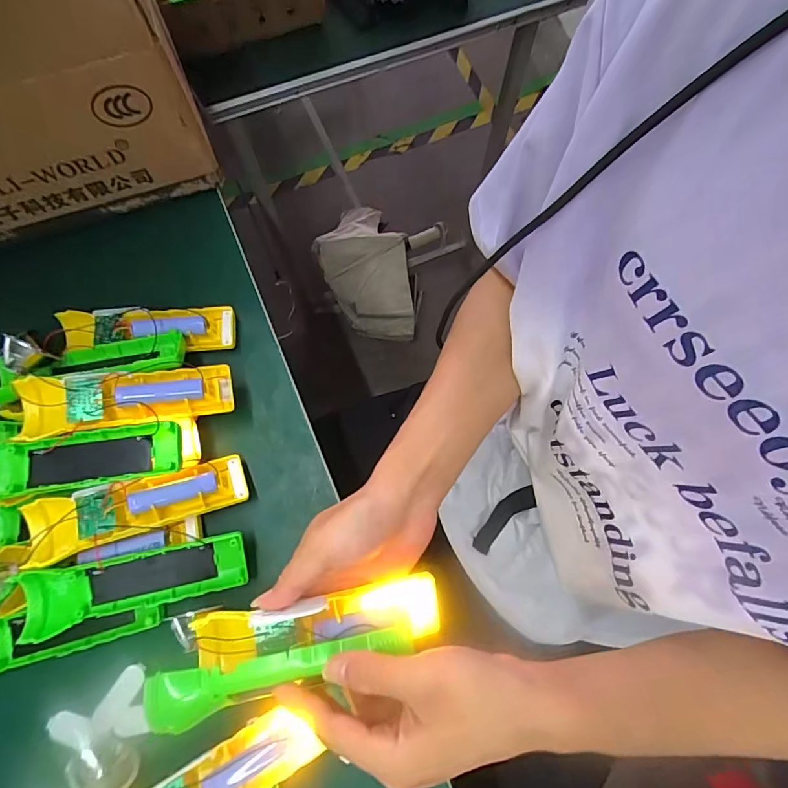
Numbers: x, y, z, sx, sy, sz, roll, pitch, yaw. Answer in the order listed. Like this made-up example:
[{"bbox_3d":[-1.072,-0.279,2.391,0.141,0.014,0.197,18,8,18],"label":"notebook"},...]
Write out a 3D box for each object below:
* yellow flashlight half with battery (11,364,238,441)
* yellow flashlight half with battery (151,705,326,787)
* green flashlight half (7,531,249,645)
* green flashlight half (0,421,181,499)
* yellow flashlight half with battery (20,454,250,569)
[{"bbox_3d":[-0.214,0.002,0.372,0.153,0.022,0.047,-7,72,-20],"label":"yellow flashlight half with battery"},{"bbox_3d":[-0.126,0.276,0.319,0.142,0.019,0.046,-22,74,-19],"label":"yellow flashlight half with battery"},{"bbox_3d":[-0.199,0.144,0.352,0.161,0.029,0.045,-11,73,-14],"label":"green flashlight half"},{"bbox_3d":[-0.245,0.050,0.350,0.151,0.024,0.046,-10,73,-3],"label":"green flashlight half"},{"bbox_3d":[-0.198,0.086,0.362,0.154,0.020,0.045,-13,73,-21],"label":"yellow flashlight half with battery"}]

